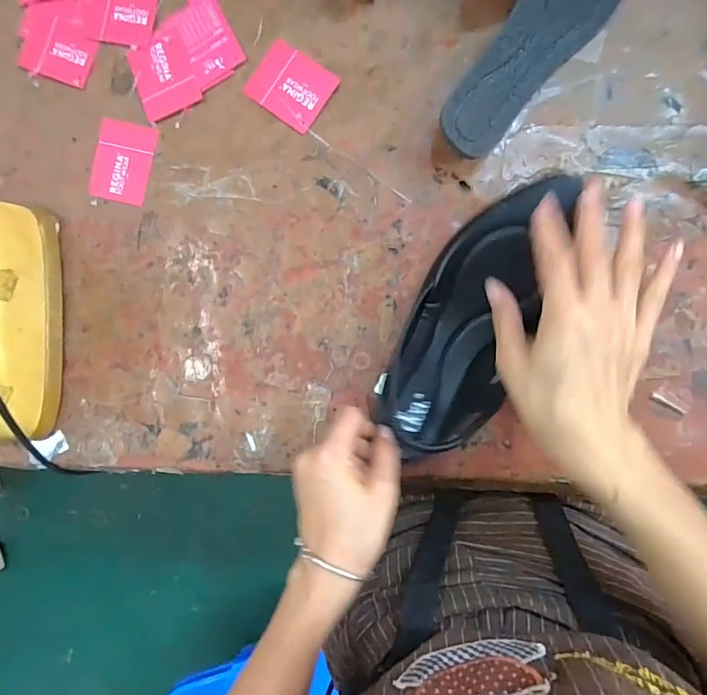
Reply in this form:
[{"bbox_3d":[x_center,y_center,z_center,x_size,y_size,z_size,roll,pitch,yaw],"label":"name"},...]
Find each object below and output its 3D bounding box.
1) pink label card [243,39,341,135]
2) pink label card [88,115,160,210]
[{"bbox_3d":[-0.054,-0.228,0.410,0.069,0.004,0.056,37,95,6],"label":"pink label card"},{"bbox_3d":[-0.212,-0.171,0.435,0.055,0.004,0.072,13,92,8],"label":"pink label card"}]

